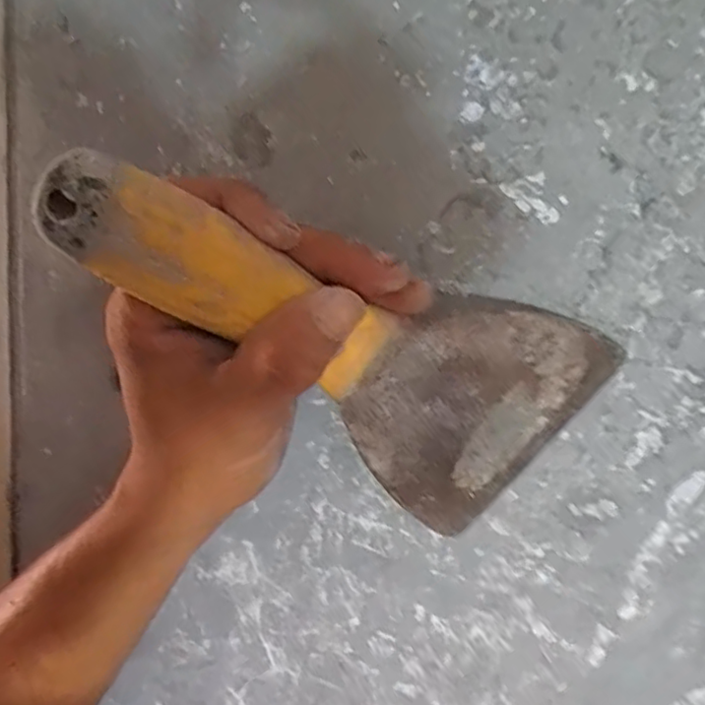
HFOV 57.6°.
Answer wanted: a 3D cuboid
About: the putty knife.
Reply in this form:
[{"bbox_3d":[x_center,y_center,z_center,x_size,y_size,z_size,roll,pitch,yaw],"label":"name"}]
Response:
[{"bbox_3d":[-0.002,-0.004,0.195,0.175,0.083,0.027,30,4,-25],"label":"putty knife"}]

